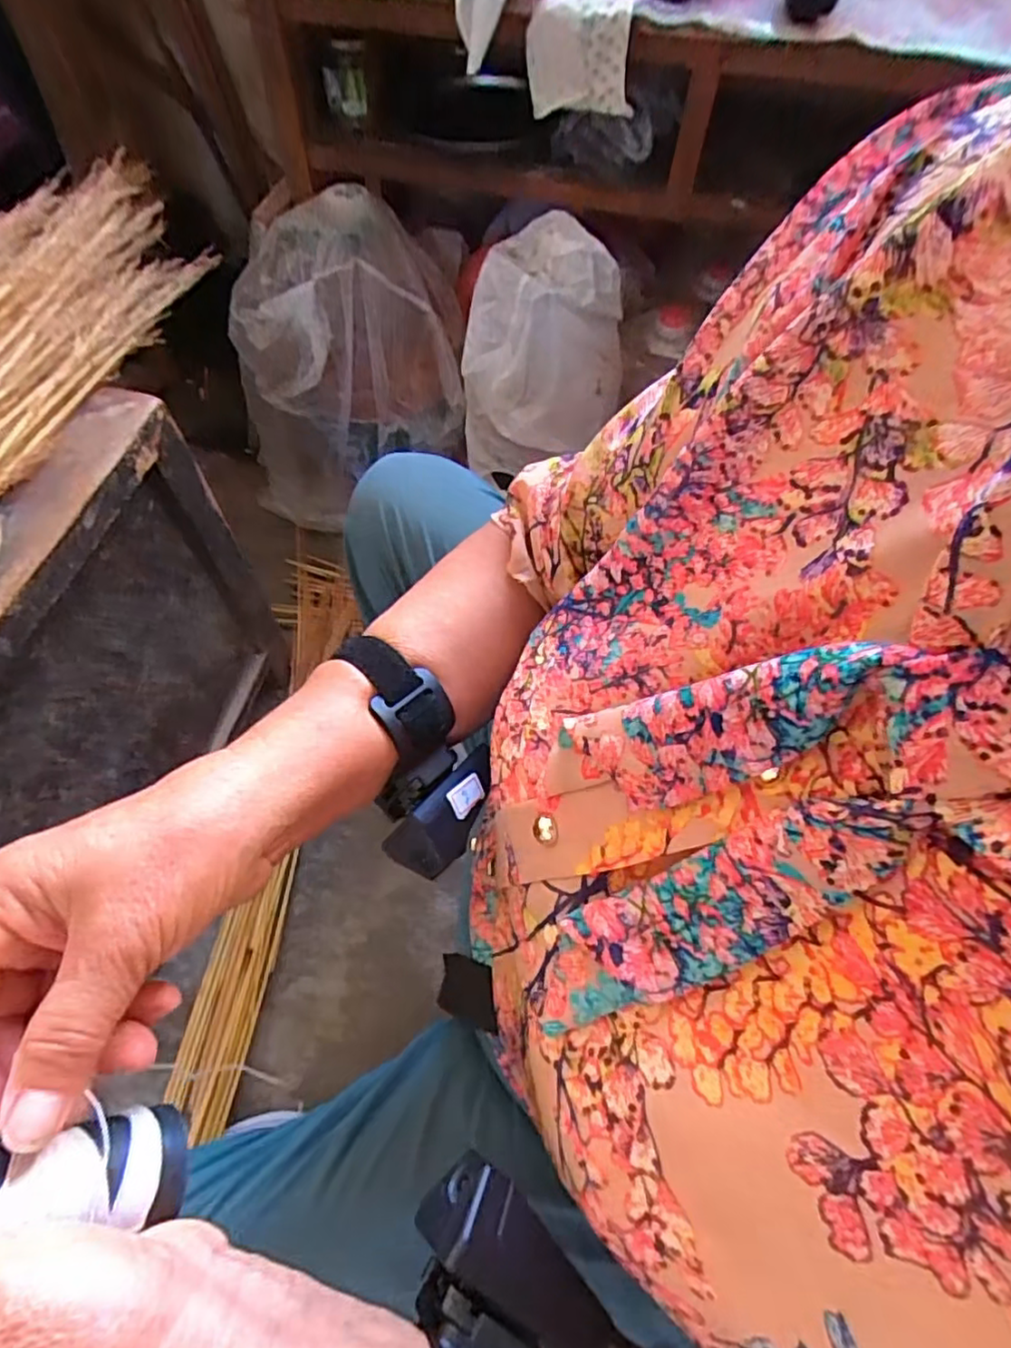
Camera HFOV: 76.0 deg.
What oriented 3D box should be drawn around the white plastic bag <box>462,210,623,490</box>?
[{"bbox_3d":[0.048,-0.422,0.877,0.174,0.264,0.195,40,65,18],"label":"white plastic bag"}]

